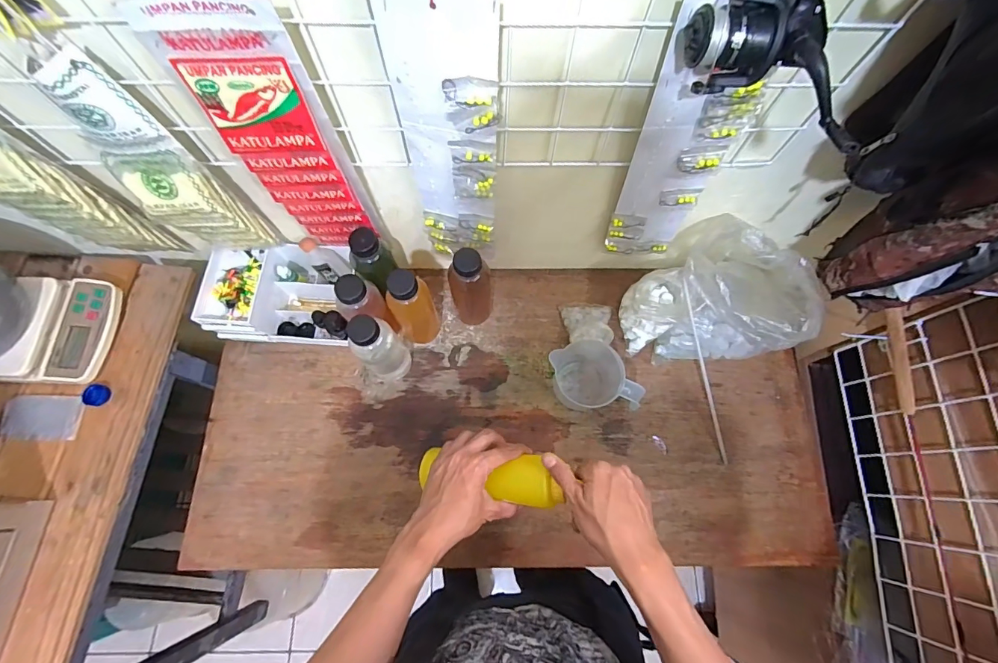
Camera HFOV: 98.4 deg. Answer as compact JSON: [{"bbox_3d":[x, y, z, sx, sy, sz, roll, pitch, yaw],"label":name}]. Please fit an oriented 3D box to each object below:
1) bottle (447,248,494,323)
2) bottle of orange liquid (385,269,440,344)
[{"bbox_3d":[-0.044,-0.068,0.689,0.073,0.188,0.070,-4,72,-3],"label":"bottle"},{"bbox_3d":[-0.137,-0.042,0.669,0.063,0.216,0.068,0,72,-1],"label":"bottle of orange liquid"}]

